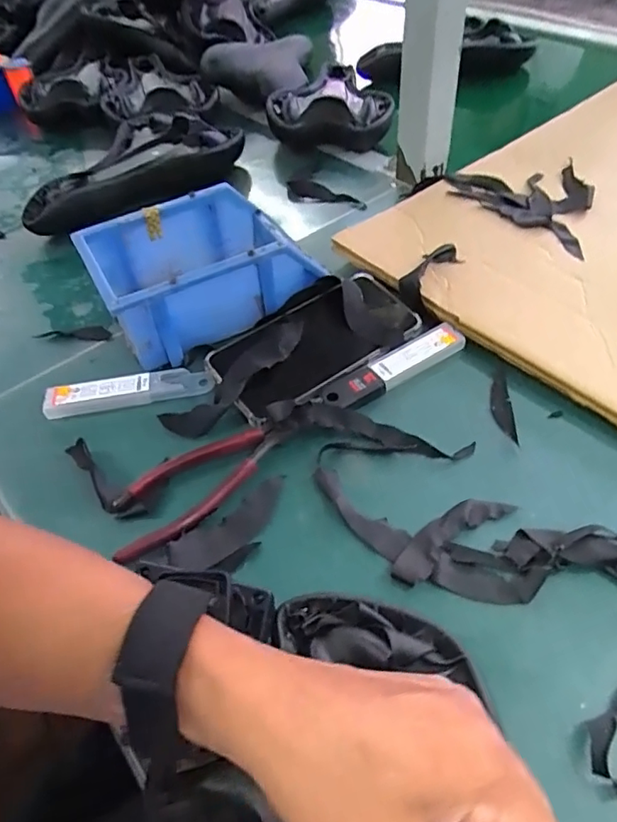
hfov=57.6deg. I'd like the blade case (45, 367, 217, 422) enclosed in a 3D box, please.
[{"bbox_3d":[-0.139,-0.016,0.436,0.126,0.016,0.024,-11,51,-4],"label":"blade case"}]

